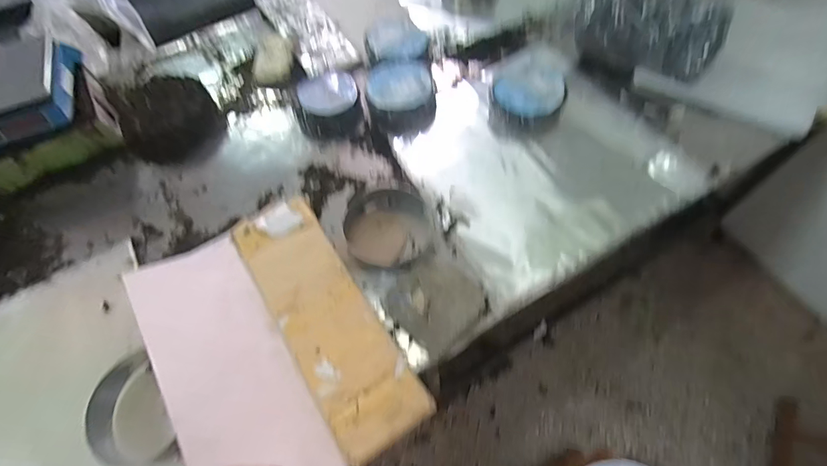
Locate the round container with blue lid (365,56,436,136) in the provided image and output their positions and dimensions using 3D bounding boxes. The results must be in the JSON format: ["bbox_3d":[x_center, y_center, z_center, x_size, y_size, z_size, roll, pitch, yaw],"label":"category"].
[{"bbox_3d":[-0.032,-0.335,1.000,0.173,0.076,0.194,-6,57,1],"label":"round container with blue lid"}]

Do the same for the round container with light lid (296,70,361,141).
[{"bbox_3d":[-0.206,-0.305,0.993,0.153,0.077,0.137,-6,57,1],"label":"round container with light lid"}]

